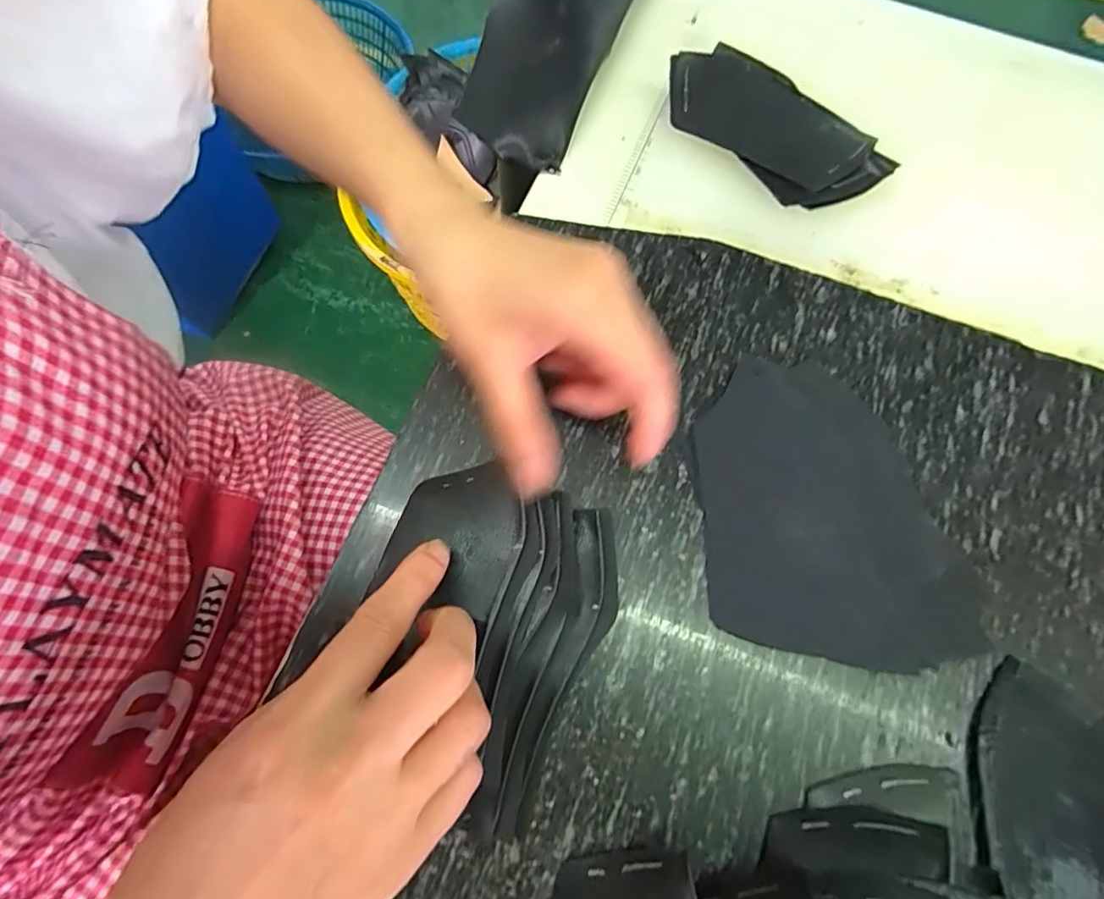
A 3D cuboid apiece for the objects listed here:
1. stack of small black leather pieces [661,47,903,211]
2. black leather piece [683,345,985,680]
[{"bbox_3d":[0.129,-0.193,0.318,0.073,0.017,0.137,-40,77,-13],"label":"stack of small black leather pieces"},{"bbox_3d":[0.130,0.025,0.247,0.119,0.009,0.141,-1,72,-2],"label":"black leather piece"}]

